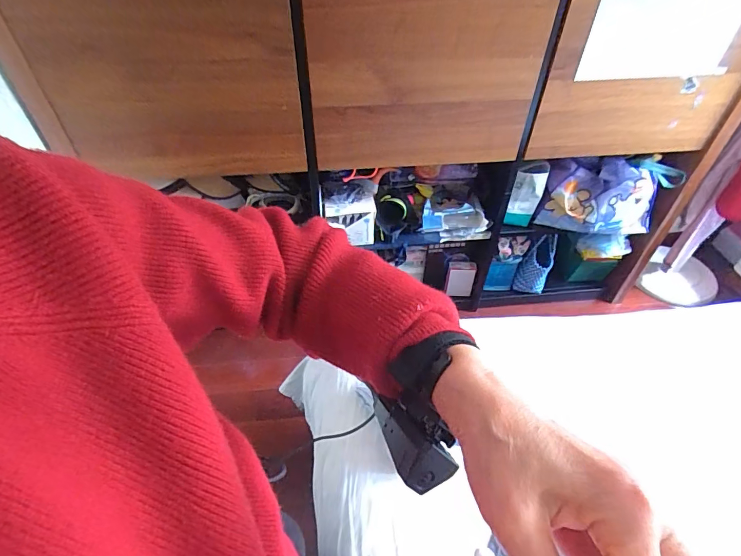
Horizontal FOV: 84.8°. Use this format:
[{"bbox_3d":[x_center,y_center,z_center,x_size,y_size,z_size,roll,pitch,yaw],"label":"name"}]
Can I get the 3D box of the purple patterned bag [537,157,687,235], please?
[{"bbox_3d":[0.815,-0.267,1.397,0.401,0.273,0.114,4,45,4],"label":"purple patterned bag"}]

